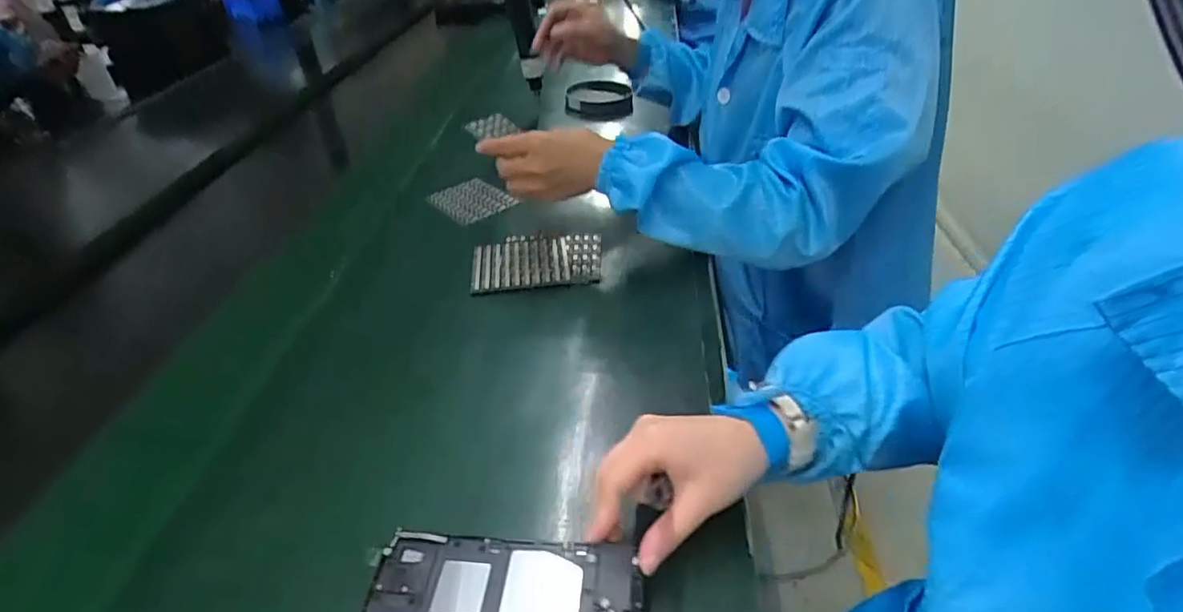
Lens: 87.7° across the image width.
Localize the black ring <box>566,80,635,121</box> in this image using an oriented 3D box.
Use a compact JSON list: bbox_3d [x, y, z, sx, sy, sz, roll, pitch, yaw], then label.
[{"bbox_3d":[0.014,-0.357,1.074,0.115,0.037,0.130,-2,36,3],"label":"black ring"}]

